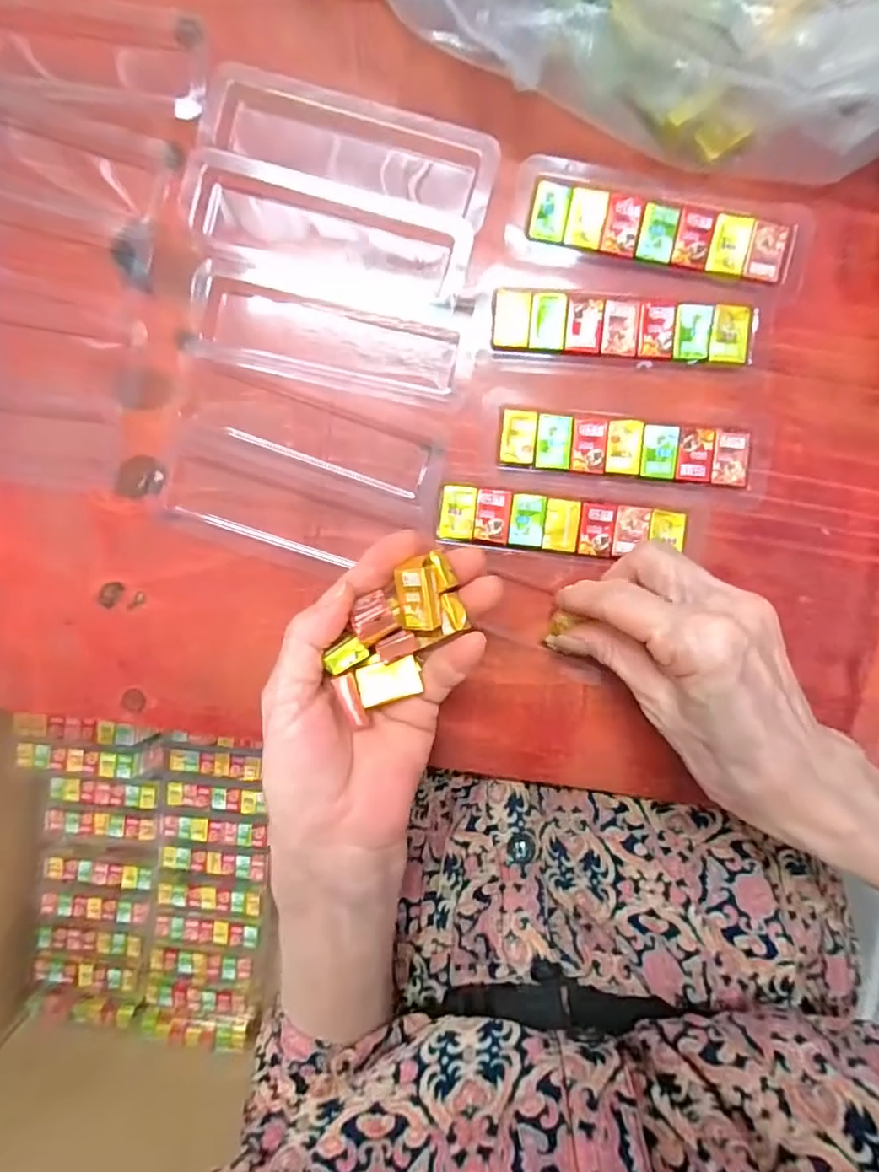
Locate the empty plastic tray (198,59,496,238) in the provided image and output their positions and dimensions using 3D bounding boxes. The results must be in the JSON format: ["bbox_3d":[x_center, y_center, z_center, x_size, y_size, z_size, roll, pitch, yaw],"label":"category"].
[{"bbox_3d":[-0.040,-0.211,0.271,0.137,0.009,0.044,18,94,0],"label":"empty plastic tray"}]

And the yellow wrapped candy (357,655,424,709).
[{"bbox_3d":[-0.021,0.040,0.239,0.024,0.007,0.016,-13,93,2],"label":"yellow wrapped candy"}]

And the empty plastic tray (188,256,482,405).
[{"bbox_3d":[-0.054,-0.125,0.283,0.138,0.006,0.046,12,94,1],"label":"empty plastic tray"}]

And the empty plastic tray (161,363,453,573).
[{"bbox_3d":[-0.068,-0.055,0.290,0.129,0.008,0.076,19,94,0],"label":"empty plastic tray"}]

